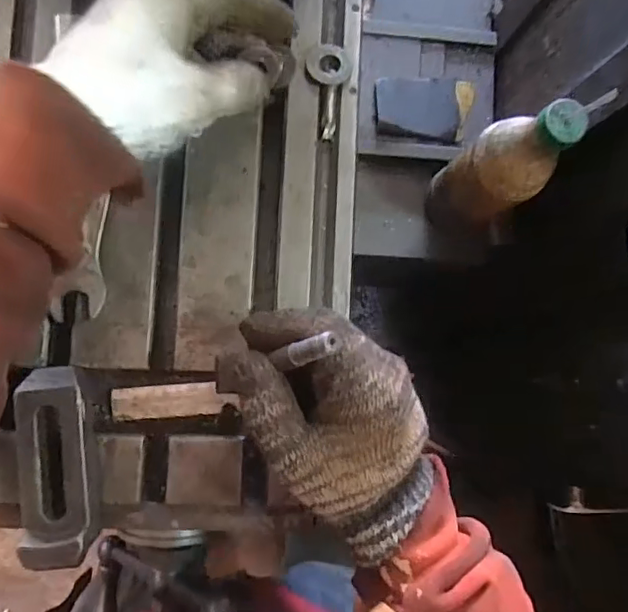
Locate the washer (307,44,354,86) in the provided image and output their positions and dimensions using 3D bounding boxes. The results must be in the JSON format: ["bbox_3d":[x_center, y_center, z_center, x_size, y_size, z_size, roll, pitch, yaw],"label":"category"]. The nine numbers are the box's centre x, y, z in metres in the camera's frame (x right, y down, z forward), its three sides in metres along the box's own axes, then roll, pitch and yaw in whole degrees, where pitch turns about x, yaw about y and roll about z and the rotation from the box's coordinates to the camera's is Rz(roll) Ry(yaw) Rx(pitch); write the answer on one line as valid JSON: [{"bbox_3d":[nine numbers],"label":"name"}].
[{"bbox_3d":[0.011,-0.169,0.390,0.032,0.004,0.029,3,86,-7],"label":"washer"}]

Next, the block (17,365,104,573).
[{"bbox_3d":[-0.156,0.096,0.339,0.044,0.026,0.113,-2,87,-7],"label":"block"}]

